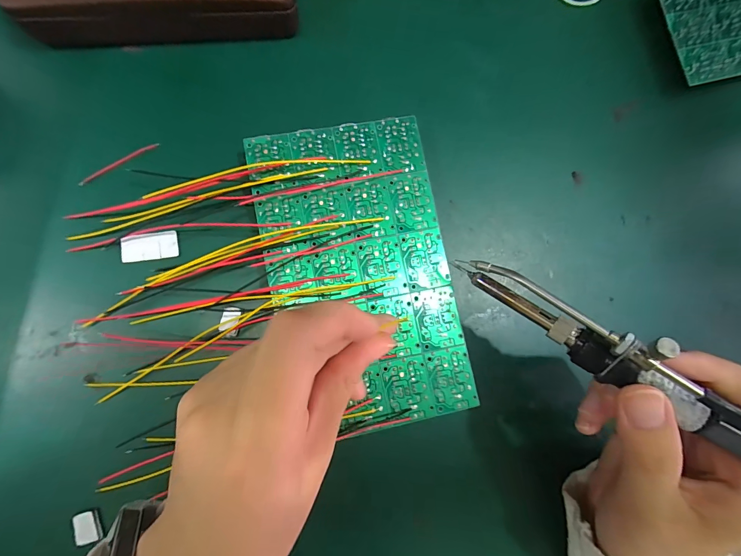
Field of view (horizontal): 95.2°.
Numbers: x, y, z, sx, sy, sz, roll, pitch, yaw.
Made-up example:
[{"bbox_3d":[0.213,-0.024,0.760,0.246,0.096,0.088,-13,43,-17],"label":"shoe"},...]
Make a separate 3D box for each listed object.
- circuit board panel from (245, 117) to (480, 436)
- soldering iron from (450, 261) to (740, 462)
[{"bbox_3d":[-0.004,-0.004,0.192,0.099,0.006,0.170,-11,84,-6],"label":"circuit board panel"},{"bbox_3d":[0.122,0.044,0.130,0.197,0.028,0.023,36,81,23],"label":"soldering iron"}]

